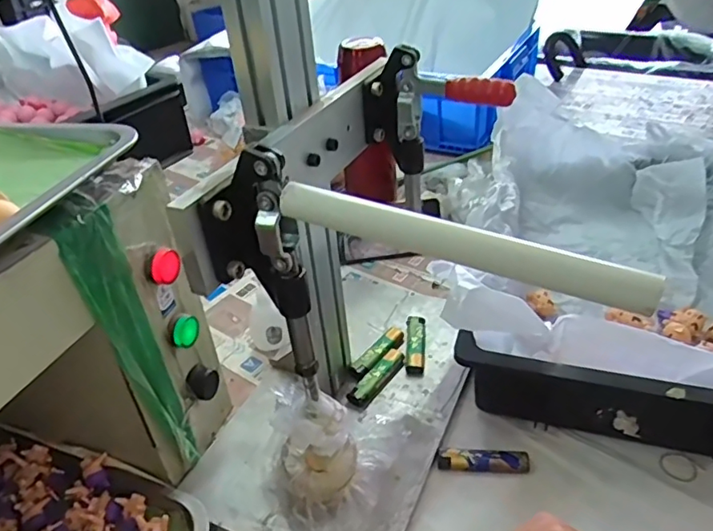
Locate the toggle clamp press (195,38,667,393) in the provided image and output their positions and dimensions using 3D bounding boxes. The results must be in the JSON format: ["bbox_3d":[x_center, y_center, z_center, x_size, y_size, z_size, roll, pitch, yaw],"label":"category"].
[{"bbox_3d":[0.062,-0.041,0.397,0.237,0.139,0.248,8,35,17],"label":"toggle clamp press"}]

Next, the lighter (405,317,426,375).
[{"bbox_3d":[0.066,0.085,0.621,0.022,0.012,0.089,0,34,6],"label":"lighter"}]

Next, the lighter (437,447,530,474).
[{"bbox_3d":[0.115,0.176,0.503,0.081,0.009,0.020,1,34,7],"label":"lighter"}]

